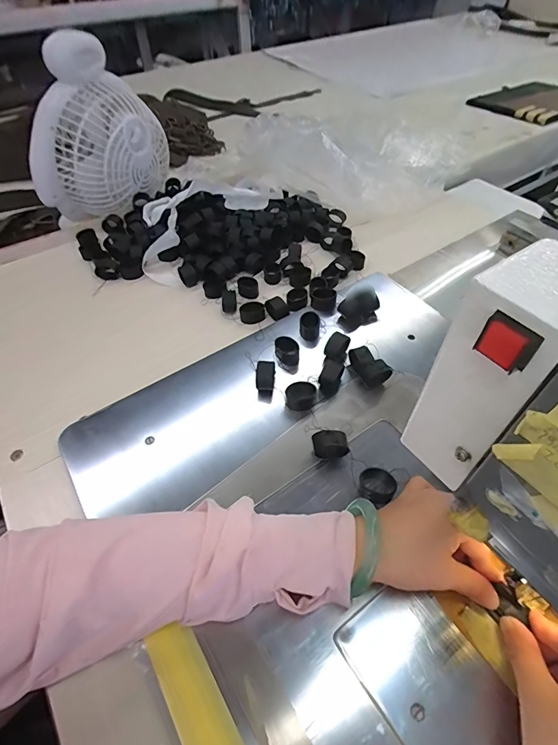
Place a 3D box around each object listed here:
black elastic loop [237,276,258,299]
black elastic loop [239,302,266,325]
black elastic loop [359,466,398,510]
[{"bbox_3d":[-0.043,-0.119,0.545,0.028,0.016,0.030,-3,50,-2],"label":"black elastic loop"},{"bbox_3d":[-0.034,-0.078,0.512,0.031,0.016,0.027,-19,52,-14],"label":"black elastic loop"},{"bbox_3d":[0.085,0.098,0.341,0.031,0.020,0.027,27,55,21],"label":"black elastic loop"}]

